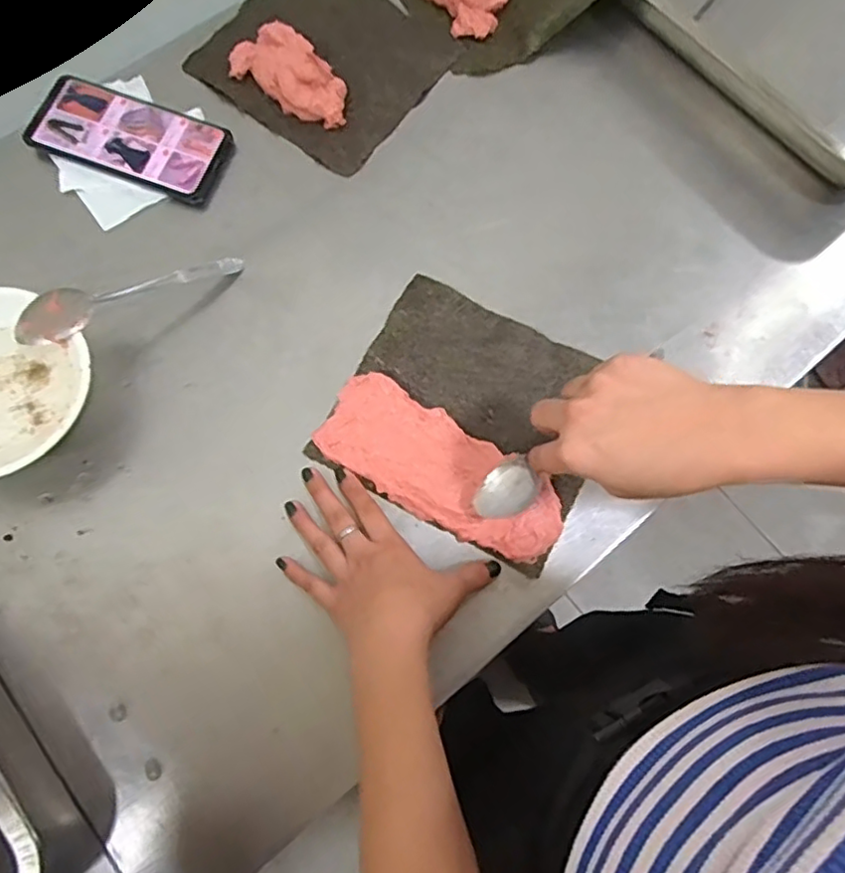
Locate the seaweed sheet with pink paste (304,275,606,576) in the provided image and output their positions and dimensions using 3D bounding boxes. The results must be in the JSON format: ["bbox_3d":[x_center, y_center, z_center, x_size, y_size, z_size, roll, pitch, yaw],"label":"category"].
[{"bbox_3d":[0.040,-0.017,0.488,0.193,0.011,0.176,28,76,7],"label":"seaweed sheet with pink paste"}]

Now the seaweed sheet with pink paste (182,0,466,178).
[{"bbox_3d":[-0.090,-0.356,0.570,0.192,0.032,0.178,37,77,9],"label":"seaweed sheet with pink paste"}]

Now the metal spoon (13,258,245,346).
[{"bbox_3d":[-0.221,-0.111,0.485,0.173,0.022,0.032,-26,76,-24],"label":"metal spoon"}]

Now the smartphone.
[{"bbox_3d":[-0.255,-0.257,0.545,0.161,0.014,0.077,18,77,0],"label":"smartphone"}]

